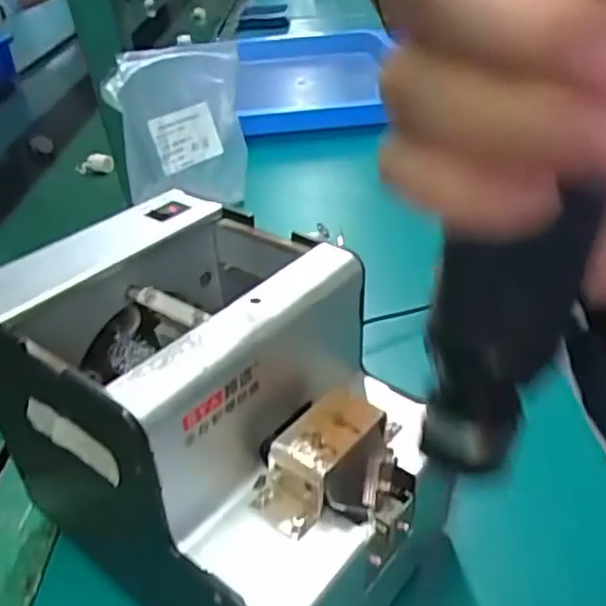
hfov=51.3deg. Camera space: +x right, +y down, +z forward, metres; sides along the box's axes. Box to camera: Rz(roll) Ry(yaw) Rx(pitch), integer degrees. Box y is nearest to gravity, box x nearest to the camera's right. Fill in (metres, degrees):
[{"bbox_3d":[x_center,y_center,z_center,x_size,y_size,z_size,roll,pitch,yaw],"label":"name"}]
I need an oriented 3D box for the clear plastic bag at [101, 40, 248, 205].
[{"bbox_3d":[-0.122,-0.167,0.614,0.137,0.150,0.055,-23,20,-40],"label":"clear plastic bag"}]

